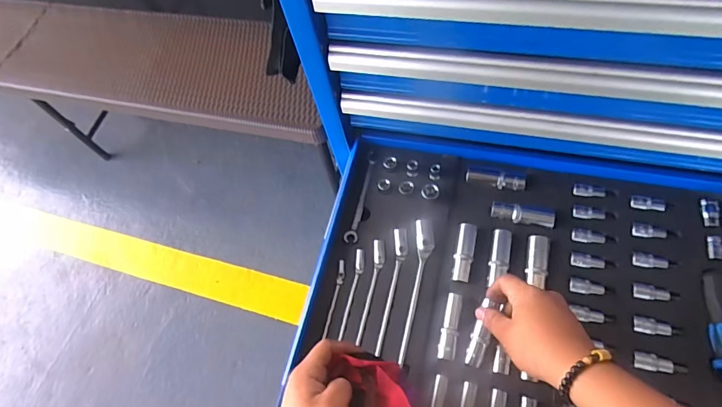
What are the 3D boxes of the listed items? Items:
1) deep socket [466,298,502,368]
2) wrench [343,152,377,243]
[{"bbox_3d":[0.138,0.148,0.477,0.019,0.015,0.076,17,87,10],"label":"deep socket"},{"bbox_3d":[0.001,-0.012,0.597,0.018,0.007,0.144,8,65,13],"label":"wrench"}]

